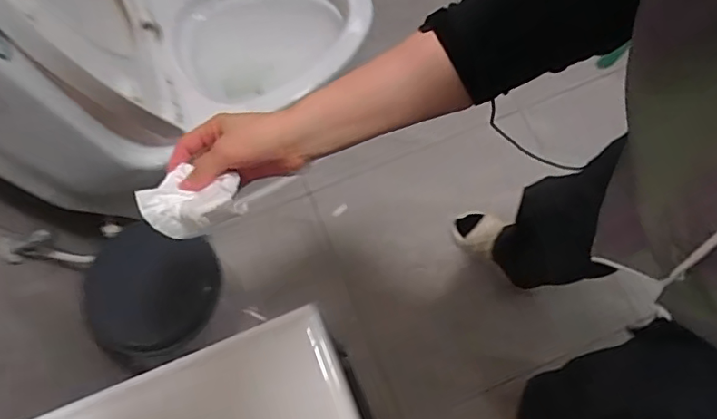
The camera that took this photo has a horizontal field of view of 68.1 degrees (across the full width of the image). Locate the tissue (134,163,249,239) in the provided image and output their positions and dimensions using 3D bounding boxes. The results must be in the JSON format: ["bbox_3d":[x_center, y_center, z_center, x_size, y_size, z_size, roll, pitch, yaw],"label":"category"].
[{"bbox_3d":[-0.147,-0.009,0.475,0.093,0.046,0.059,1,74,1],"label":"tissue"}]

